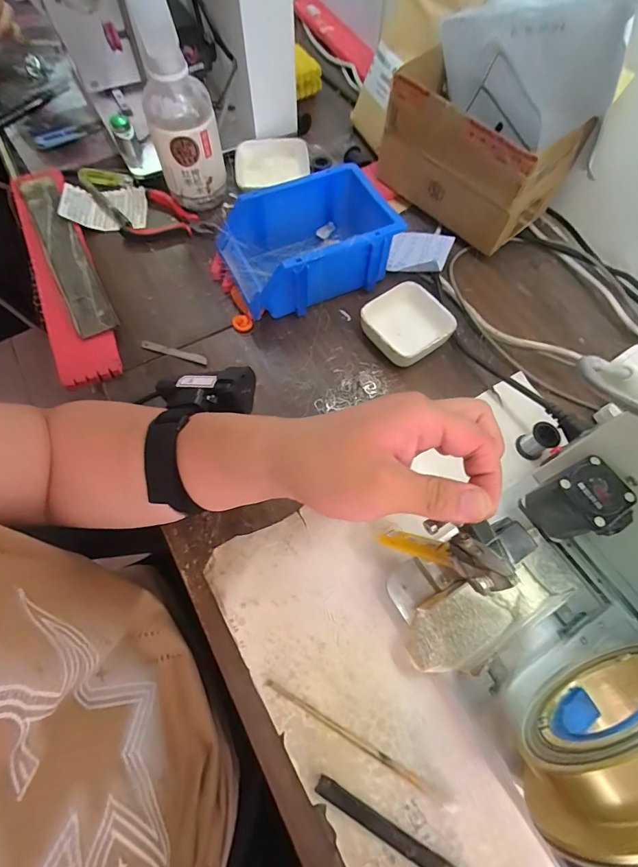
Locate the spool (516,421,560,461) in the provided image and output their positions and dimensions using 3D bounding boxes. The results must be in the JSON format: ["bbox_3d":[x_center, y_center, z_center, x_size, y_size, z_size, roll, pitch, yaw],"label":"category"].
[{"bbox_3d":[0.212,0.007,0.400,0.022,0.034,0.026,-21,67,-11],"label":"spool"}]

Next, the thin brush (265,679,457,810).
[{"bbox_3d":[0.029,0.232,0.313,0.156,0.004,0.008,28,67,11],"label":"thin brush"}]

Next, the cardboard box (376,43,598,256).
[{"bbox_3d":[0.176,-0.327,0.495,0.204,0.130,0.098,41,71,15],"label":"cardboard box"}]

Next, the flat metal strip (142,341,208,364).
[{"bbox_3d":[-0.158,-0.090,0.454,0.079,0.006,0.009,18,65,7],"label":"flat metal strip"}]

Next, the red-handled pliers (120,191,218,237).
[{"bbox_3d":[-0.191,-0.288,0.545,0.114,0.026,0.077,-2,66,-3],"label":"red-handled pliers"}]

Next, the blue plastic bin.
[{"bbox_3d":[-0.007,-0.216,0.476,0.201,0.085,0.133,-16,66,-9],"label":"blue plastic bin"}]

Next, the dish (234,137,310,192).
[{"bbox_3d":[-0.075,-0.396,0.605,0.114,0.040,0.061,-19,67,-10],"label":"dish"}]

